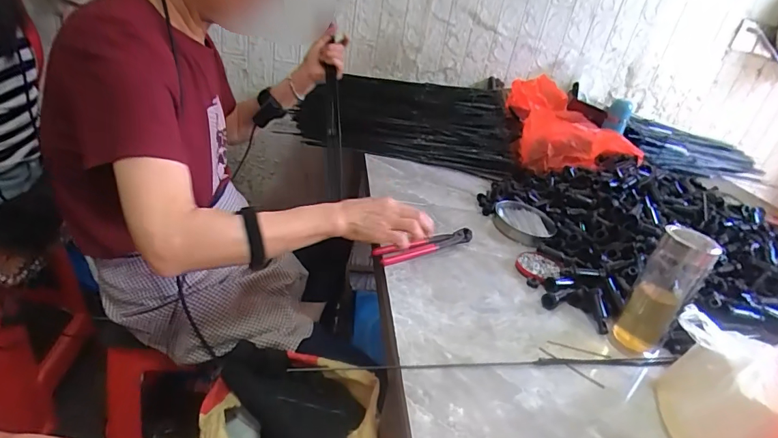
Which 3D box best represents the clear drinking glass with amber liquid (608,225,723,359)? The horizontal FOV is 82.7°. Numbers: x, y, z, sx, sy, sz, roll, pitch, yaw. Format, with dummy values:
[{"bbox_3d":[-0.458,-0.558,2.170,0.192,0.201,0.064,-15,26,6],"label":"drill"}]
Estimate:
[{"bbox_3d":[0.359,0.096,0.582,0.065,0.171,0.070,29,33,30],"label":"clear drinking glass with amber liquid"}]

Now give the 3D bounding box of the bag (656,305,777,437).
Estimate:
[{"bbox_3d":[0.363,0.164,0.466,0.099,0.159,0.113,-8,34,-31],"label":"bag"}]

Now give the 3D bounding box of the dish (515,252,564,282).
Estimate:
[{"bbox_3d":[0.252,0.079,0.749,0.071,0.014,0.075,9,28,-5],"label":"dish"}]

